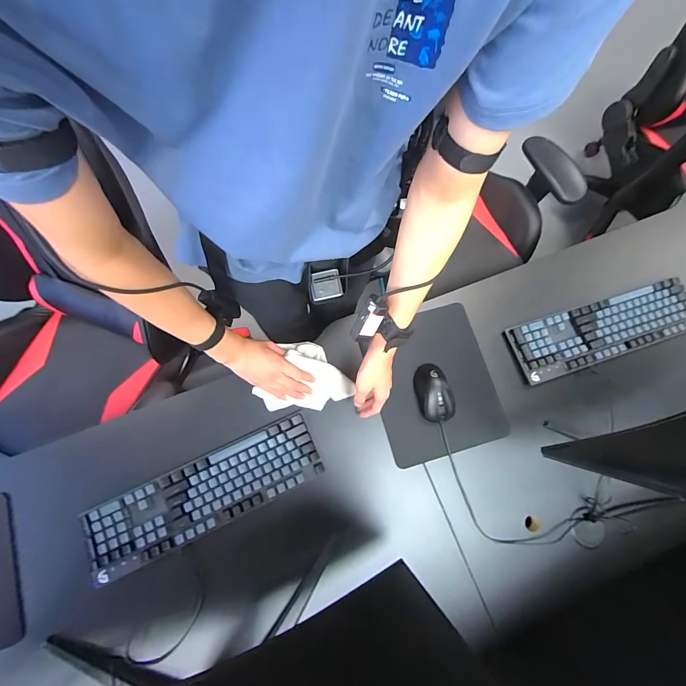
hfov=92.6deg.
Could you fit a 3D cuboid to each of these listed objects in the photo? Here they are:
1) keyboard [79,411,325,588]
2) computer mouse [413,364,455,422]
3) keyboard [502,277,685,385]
[{"bbox_3d":[-0.249,0.279,0.615,0.418,0.044,0.126,-25,76,-8],"label":"keyboard"},{"bbox_3d":[0.186,0.102,0.679,0.071,0.043,0.117,-13,77,-4],"label":"computer mouse"},{"bbox_3d":[0.583,-0.029,0.736,0.428,0.036,0.129,-16,75,-6],"label":"keyboard"}]

